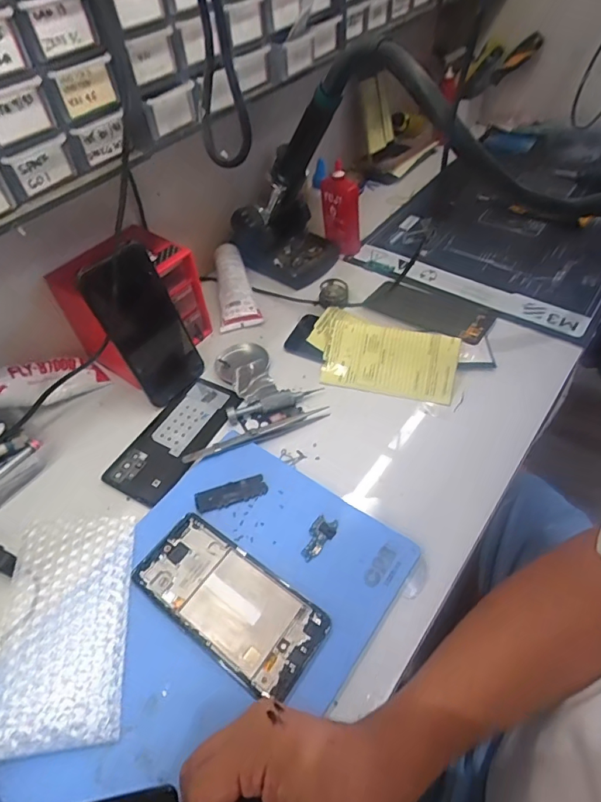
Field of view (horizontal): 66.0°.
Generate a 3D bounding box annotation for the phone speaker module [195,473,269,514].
[{"bbox_3d":[-0.065,0.086,0.435,0.065,0.004,0.023,-15,52,-8],"label":"phone speaker module"}]

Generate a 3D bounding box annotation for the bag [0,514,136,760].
[{"bbox_3d":[-0.184,0.170,0.366,0.090,0.024,0.170,-9,51,-4],"label":"bag"}]

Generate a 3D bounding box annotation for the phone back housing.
[{"bbox_3d":[-0.134,0.036,0.498,0.077,0.010,0.156,22,56,20],"label":"phone back housing"}]

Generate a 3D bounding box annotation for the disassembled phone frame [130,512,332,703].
[{"bbox_3d":[-0.059,0.159,0.374,0.156,0.007,0.074,29,58,24],"label":"disassembled phone frame"}]

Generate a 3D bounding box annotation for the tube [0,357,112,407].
[{"bbox_3d":[-0.281,-0.020,0.502,0.025,0.042,0.140,26,24,27],"label":"tube"}]

